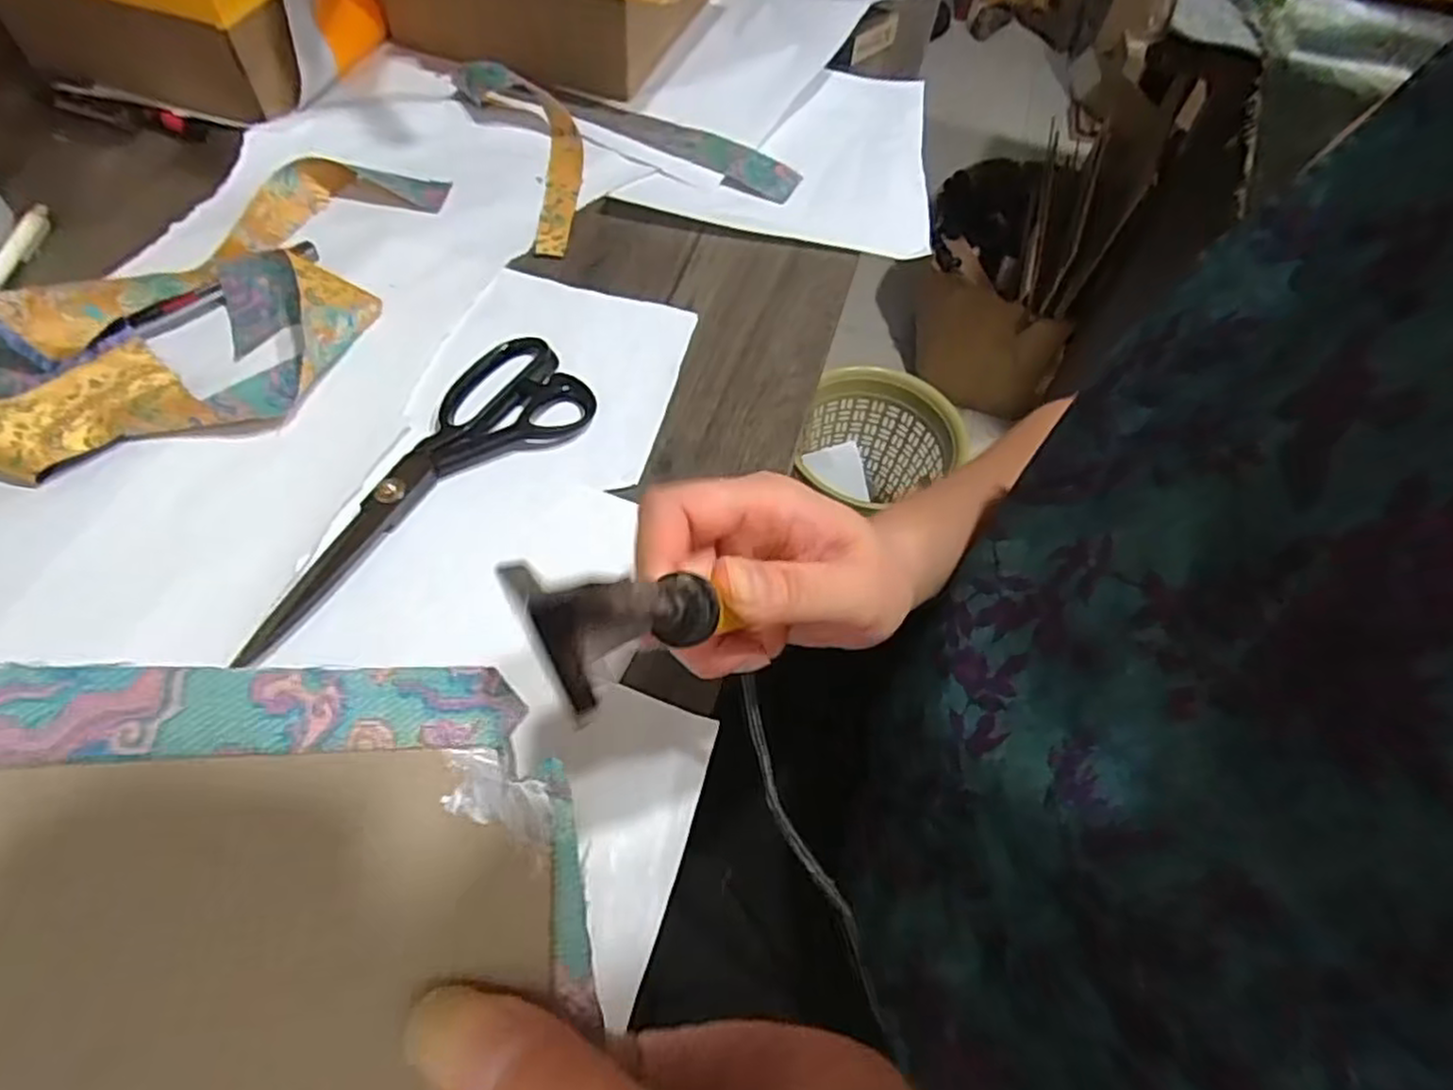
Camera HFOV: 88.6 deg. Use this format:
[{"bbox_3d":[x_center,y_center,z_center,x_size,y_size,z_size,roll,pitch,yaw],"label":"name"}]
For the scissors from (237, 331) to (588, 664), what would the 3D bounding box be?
[{"bbox_3d":[-0.170,-0.040,0.397,0.082,0.014,0.222,38,62,18],"label":"scissors"}]

